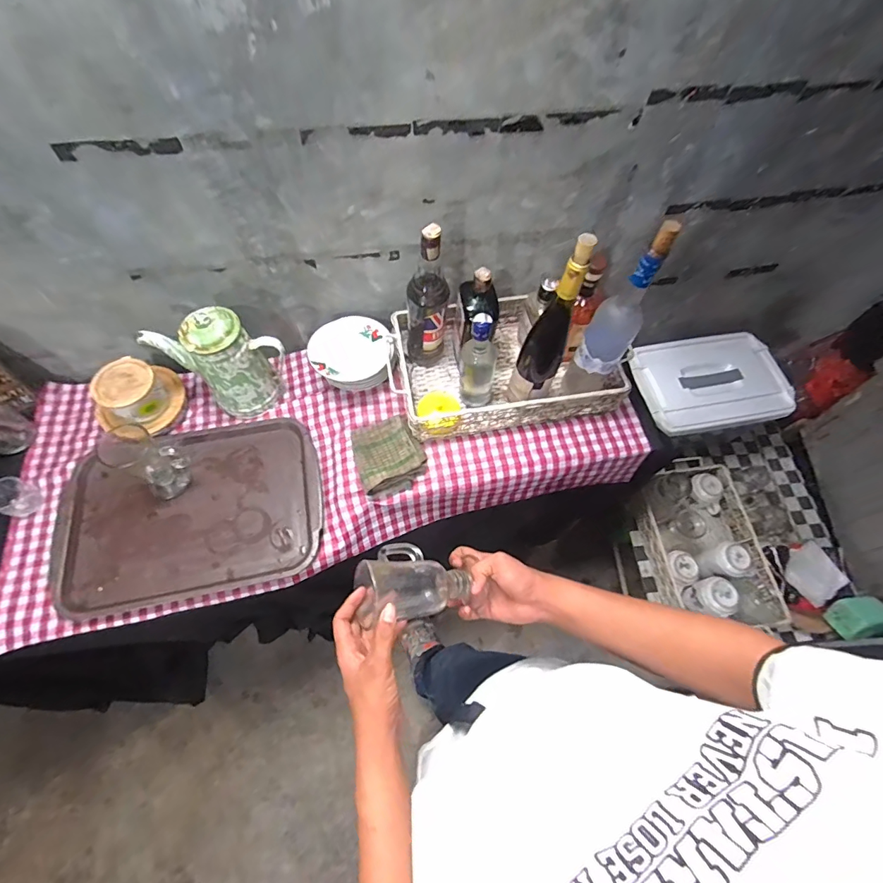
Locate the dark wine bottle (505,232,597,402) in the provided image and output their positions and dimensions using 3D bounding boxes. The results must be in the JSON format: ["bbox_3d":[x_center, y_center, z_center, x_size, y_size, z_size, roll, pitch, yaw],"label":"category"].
[{"bbox_3d":[0.174,-0.175,0.687,0.073,0.333,0.072,19,64,6],"label":"dark wine bottle"}]

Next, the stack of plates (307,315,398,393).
[{"bbox_3d":[-0.173,-0.168,0.847,0.154,0.084,0.163,-22,67,-13],"label":"stack of plates"}]

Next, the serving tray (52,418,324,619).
[{"bbox_3d":[-0.444,0.122,0.777,0.438,0.028,0.307,-8,64,-7],"label":"serving tray"}]

